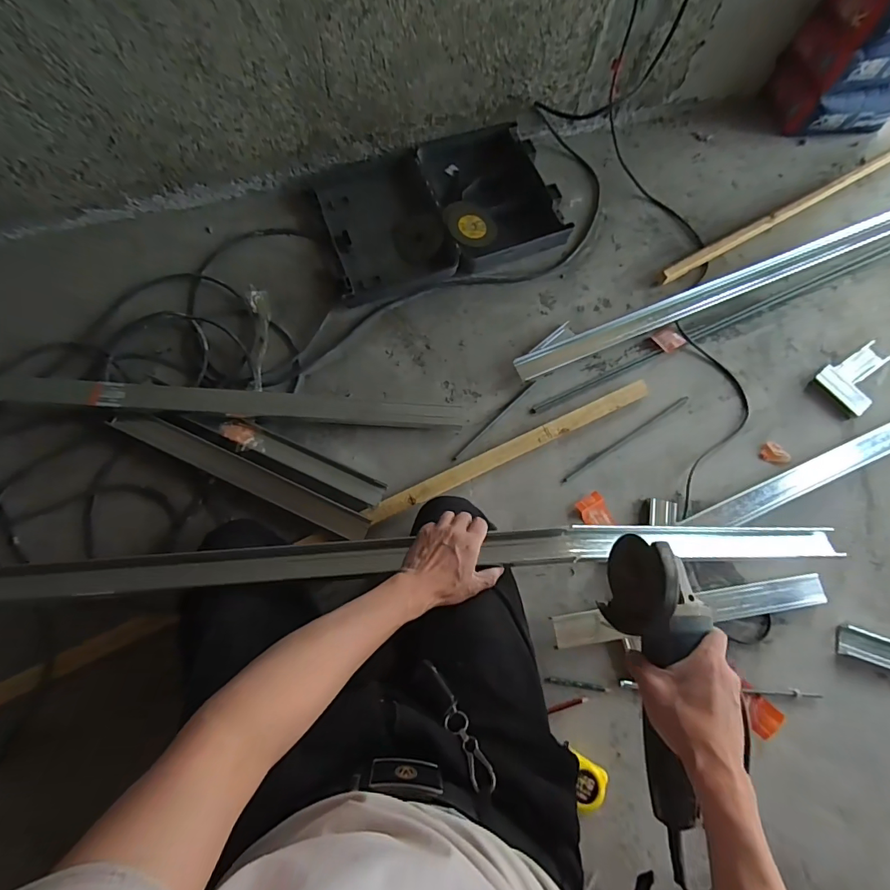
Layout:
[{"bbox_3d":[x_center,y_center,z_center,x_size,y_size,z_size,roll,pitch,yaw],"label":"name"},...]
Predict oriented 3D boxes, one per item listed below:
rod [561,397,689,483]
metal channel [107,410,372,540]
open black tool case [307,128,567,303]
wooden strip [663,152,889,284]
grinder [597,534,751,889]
[{"bbox_3d":[0.352,-0.015,0.868,0.313,0.011,0.013,-32,78,-9],"label":"rod"},{"bbox_3d":[-0.351,0.049,0.775,0.473,0.030,0.049,24,76,5],"label":"metal channel"},{"bbox_3d":[-0.016,-0.516,0.964,0.486,0.065,0.332,-18,76,-6],"label":"open black tool case"},{"bbox_3d":[0.891,-0.594,1.027,0.977,0.032,0.034,-29,77,-8],"label":"wooden strip"},{"bbox_3d":[0.237,0.263,0.463,0.089,0.096,0.324,-3,84,-2],"label":"grinder"}]

